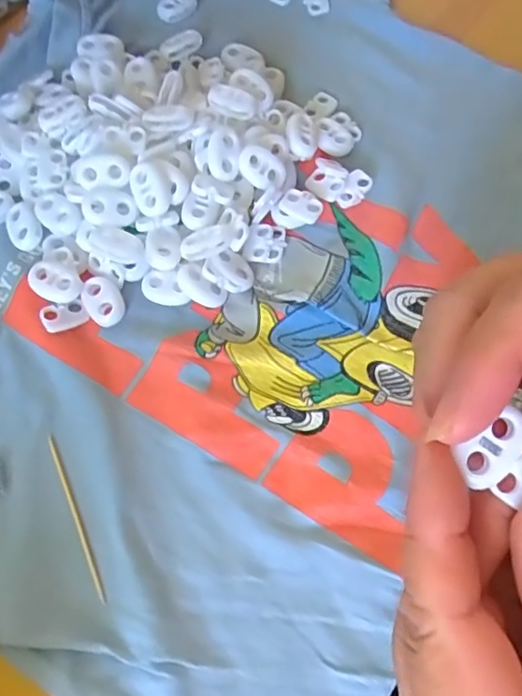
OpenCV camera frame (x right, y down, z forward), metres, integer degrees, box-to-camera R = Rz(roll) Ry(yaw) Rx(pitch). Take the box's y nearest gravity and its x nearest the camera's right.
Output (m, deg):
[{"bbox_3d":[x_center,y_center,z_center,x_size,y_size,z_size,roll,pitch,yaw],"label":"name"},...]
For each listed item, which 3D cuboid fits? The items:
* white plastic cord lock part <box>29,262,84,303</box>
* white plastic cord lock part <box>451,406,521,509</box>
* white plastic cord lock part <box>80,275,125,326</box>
[{"bbox_3d":[-0.084,-0.027,0.224,0.021,0.006,0.014,23,70,6],"label":"white plastic cord lock part"},{"bbox_3d":[0.060,0.026,0.132,0.018,0.008,0.019,40,73,12],"label":"white plastic cord lock part"},{"bbox_3d":[-0.065,-0.020,0.225,0.015,0.004,0.022,-29,73,-12],"label":"white plastic cord lock part"}]

